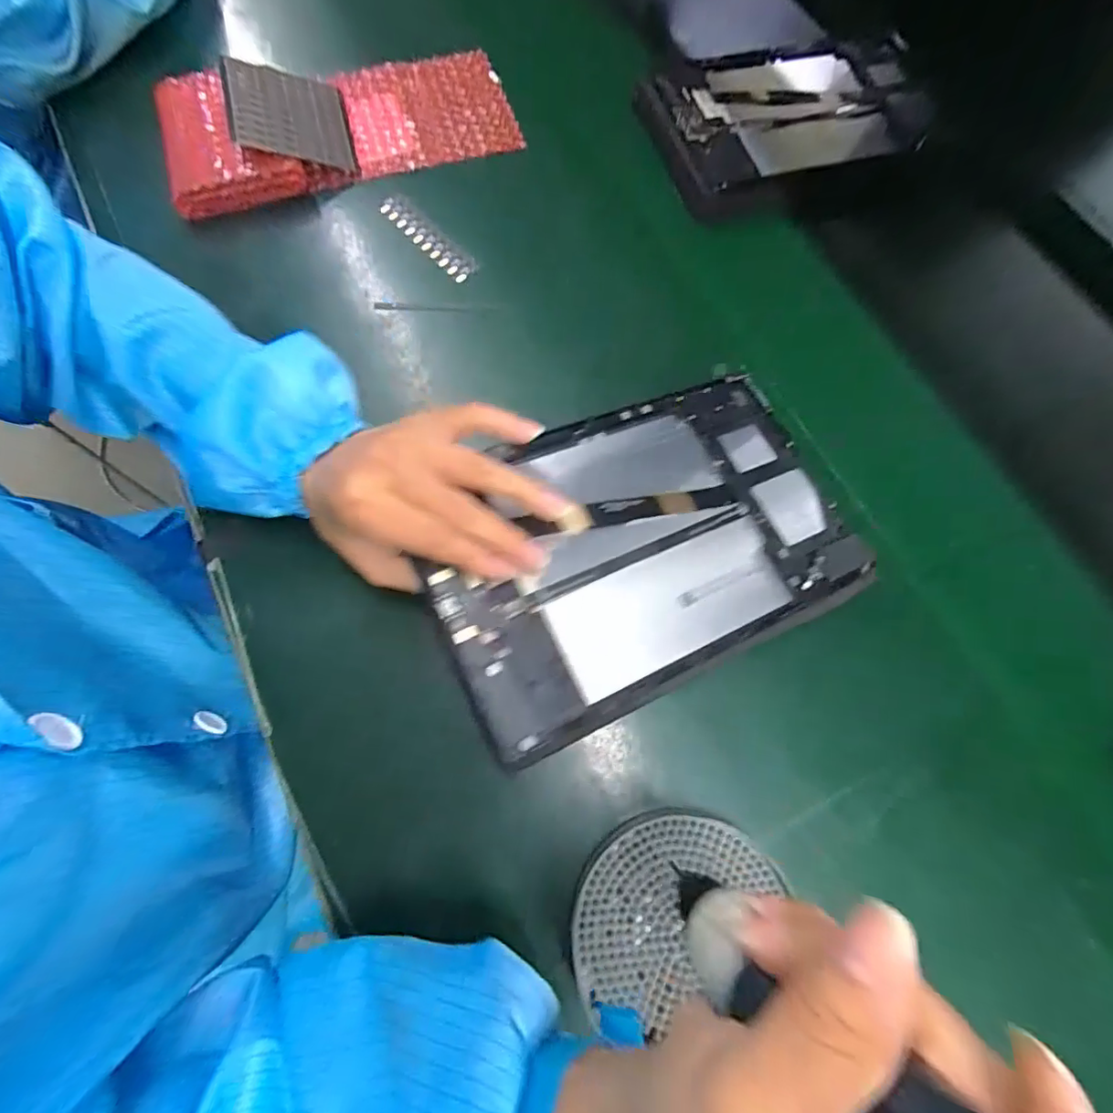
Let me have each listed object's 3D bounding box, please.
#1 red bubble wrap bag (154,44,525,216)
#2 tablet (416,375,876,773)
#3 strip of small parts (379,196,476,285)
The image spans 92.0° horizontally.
[{"bbox_3d":[-0.176,-0.355,0.441,0.272,0.024,0.114,-18,80,-13],"label":"red bubble wrap bag"},{"bbox_3d":[0.049,-0.011,0.294,0.235,0.007,0.152,-21,74,-20],"label":"tablet"},{"bbox_3d":[-0.099,-0.250,0.417,0.023,0.006,0.100,-41,78,-15],"label":"strip of small parts"}]

